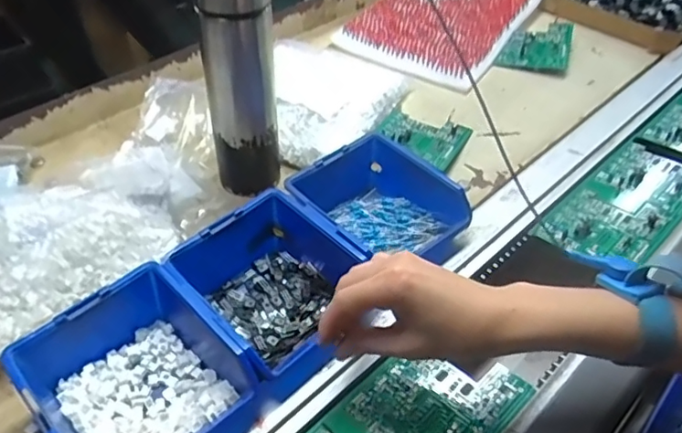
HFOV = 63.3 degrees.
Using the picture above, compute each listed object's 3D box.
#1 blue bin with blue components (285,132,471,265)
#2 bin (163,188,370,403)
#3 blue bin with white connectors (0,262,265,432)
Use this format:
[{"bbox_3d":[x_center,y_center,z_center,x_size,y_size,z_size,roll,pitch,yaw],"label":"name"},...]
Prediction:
[{"bbox_3d":[0.031,-0.005,0.511,0.143,0.067,0.120,31,52,32],"label":"blue bin with blue components"},{"bbox_3d":[-0.053,0.056,0.445,0.120,0.066,0.141,-34,50,-30],"label":"bin"},{"bbox_3d":[-0.143,0.112,0.384,0.140,0.063,0.117,32,52,32],"label":"blue bin with white connectors"}]

